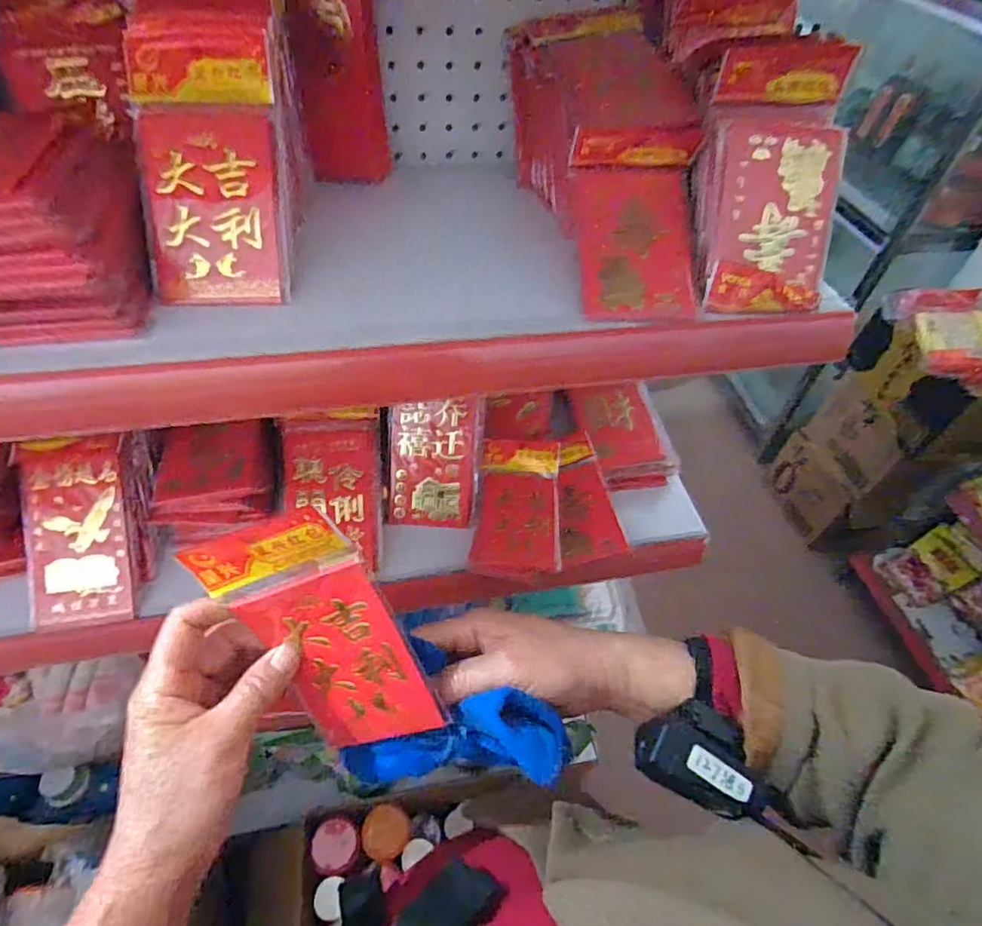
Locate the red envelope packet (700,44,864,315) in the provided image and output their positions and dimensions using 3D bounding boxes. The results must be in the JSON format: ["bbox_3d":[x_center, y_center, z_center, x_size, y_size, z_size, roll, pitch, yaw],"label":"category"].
[{"bbox_3d":[0.191,-0.191,0.389,0.088,0.171,0.018,2,10,-3],"label":"red envelope packet"}]

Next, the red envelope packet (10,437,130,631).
[{"bbox_3d":[-0.391,0.065,0.542,0.087,0.014,0.175,-6,88,-11],"label":"red envelope packet"}]

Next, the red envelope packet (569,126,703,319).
[{"bbox_3d":[0.102,-0.165,0.401,0.084,0.017,0.130,-2,87,-8],"label":"red envelope packet"}]

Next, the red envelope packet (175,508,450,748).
[{"bbox_3d":[-0.091,0.096,0.316,0.083,0.148,0.009,-19,20,13],"label":"red envelope packet"}]

